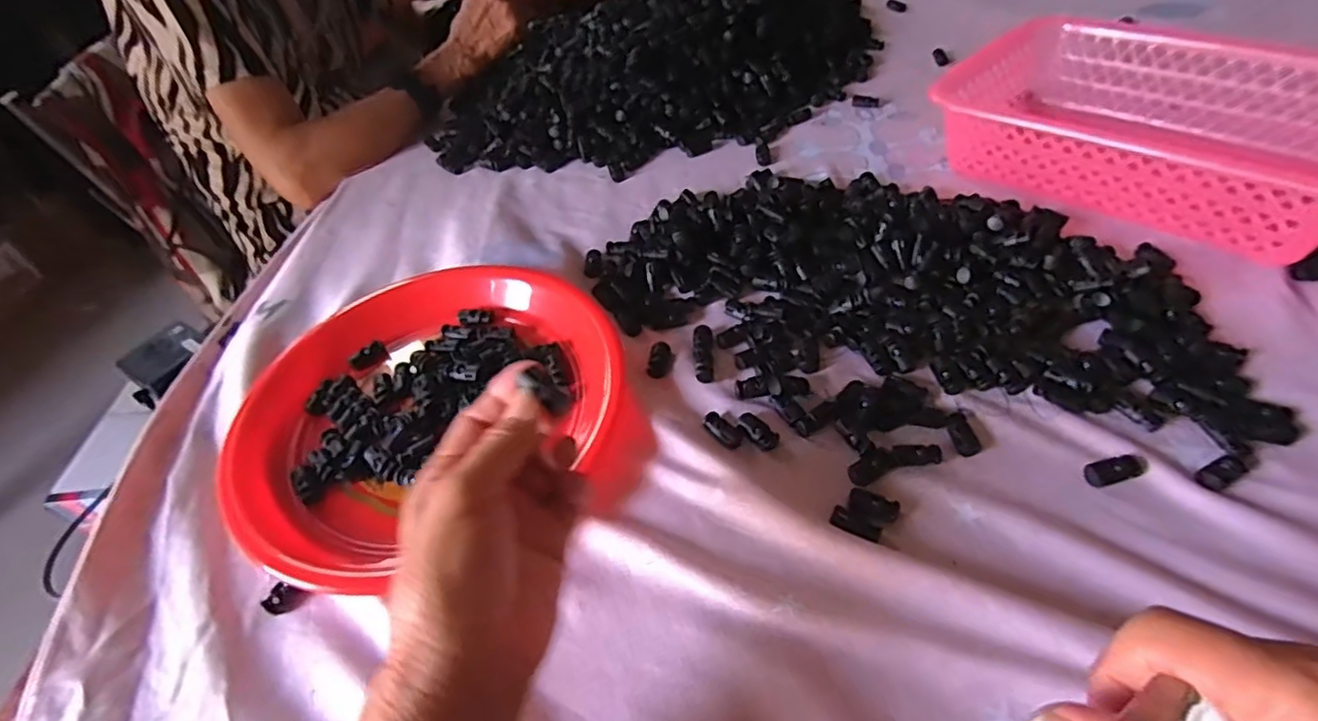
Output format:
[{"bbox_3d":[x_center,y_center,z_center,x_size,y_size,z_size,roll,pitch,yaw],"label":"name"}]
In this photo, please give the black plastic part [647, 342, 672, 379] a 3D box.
[{"bbox_3d":[0.001,0.000,0.443,0.015,0.007,0.030,6,50,14],"label":"black plastic part"}]

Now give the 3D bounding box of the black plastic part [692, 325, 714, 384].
[{"bbox_3d":[0.032,-0.005,0.444,0.014,0.011,0.060,-2,37,4],"label":"black plastic part"}]

